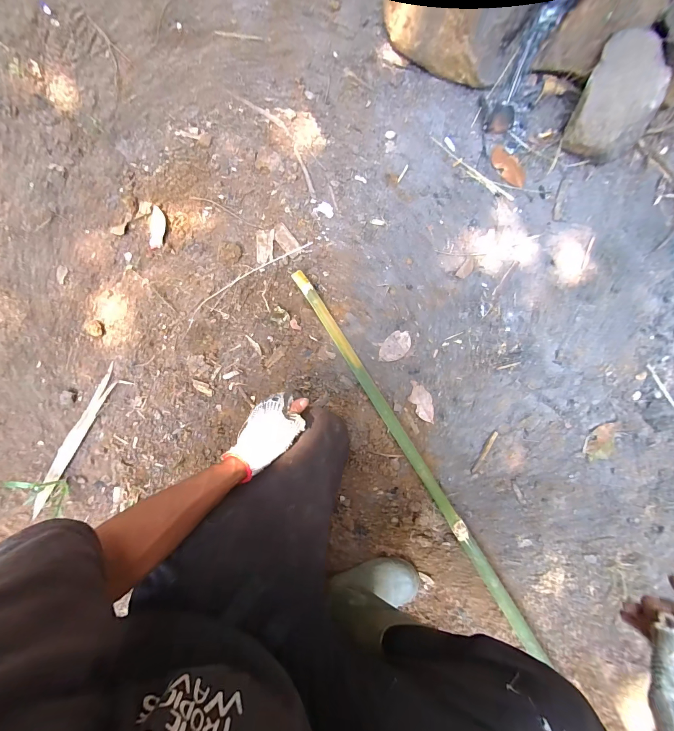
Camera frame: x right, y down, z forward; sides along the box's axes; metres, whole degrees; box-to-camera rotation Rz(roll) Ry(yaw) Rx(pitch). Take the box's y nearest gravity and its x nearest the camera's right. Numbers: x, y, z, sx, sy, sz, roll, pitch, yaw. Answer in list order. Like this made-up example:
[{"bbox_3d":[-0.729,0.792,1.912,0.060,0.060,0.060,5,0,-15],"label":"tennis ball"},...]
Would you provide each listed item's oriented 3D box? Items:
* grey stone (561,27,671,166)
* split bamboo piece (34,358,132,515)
[{"bbox_3d":[0.572,-0.535,0.677,0.151,0.152,0.165,13,84,-3],"label":"grey stone"},{"bbox_3d":[-0.491,0.143,0.615,0.041,0.009,0.297,27,84,-2],"label":"split bamboo piece"}]

